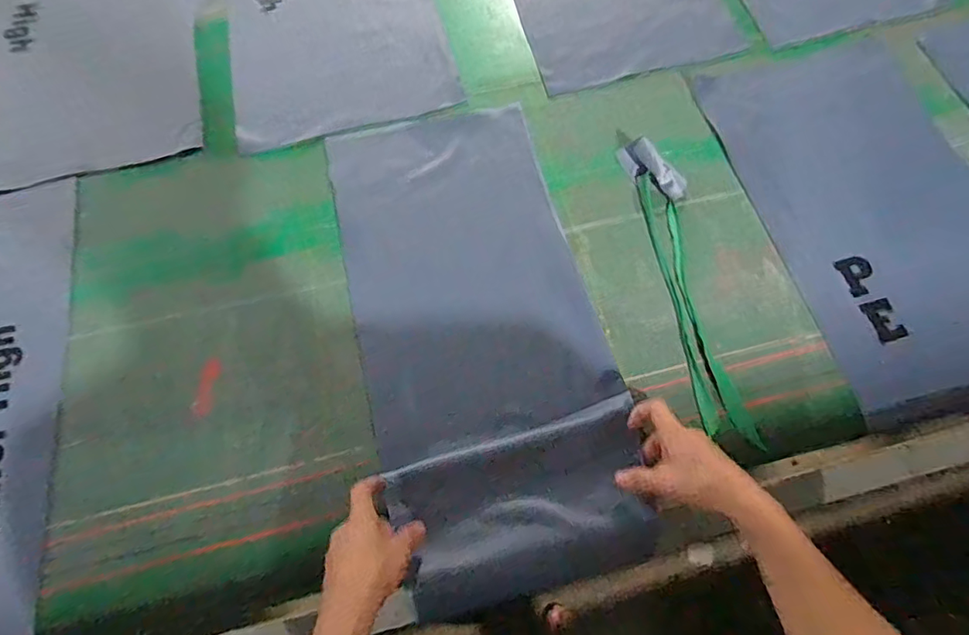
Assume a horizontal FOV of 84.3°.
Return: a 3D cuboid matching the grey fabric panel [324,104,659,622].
[{"bbox_3d":[-0.013,-0.001,0.681,0.290,0.045,0.632,-13,68,-5],"label":"grey fabric panel"}]

